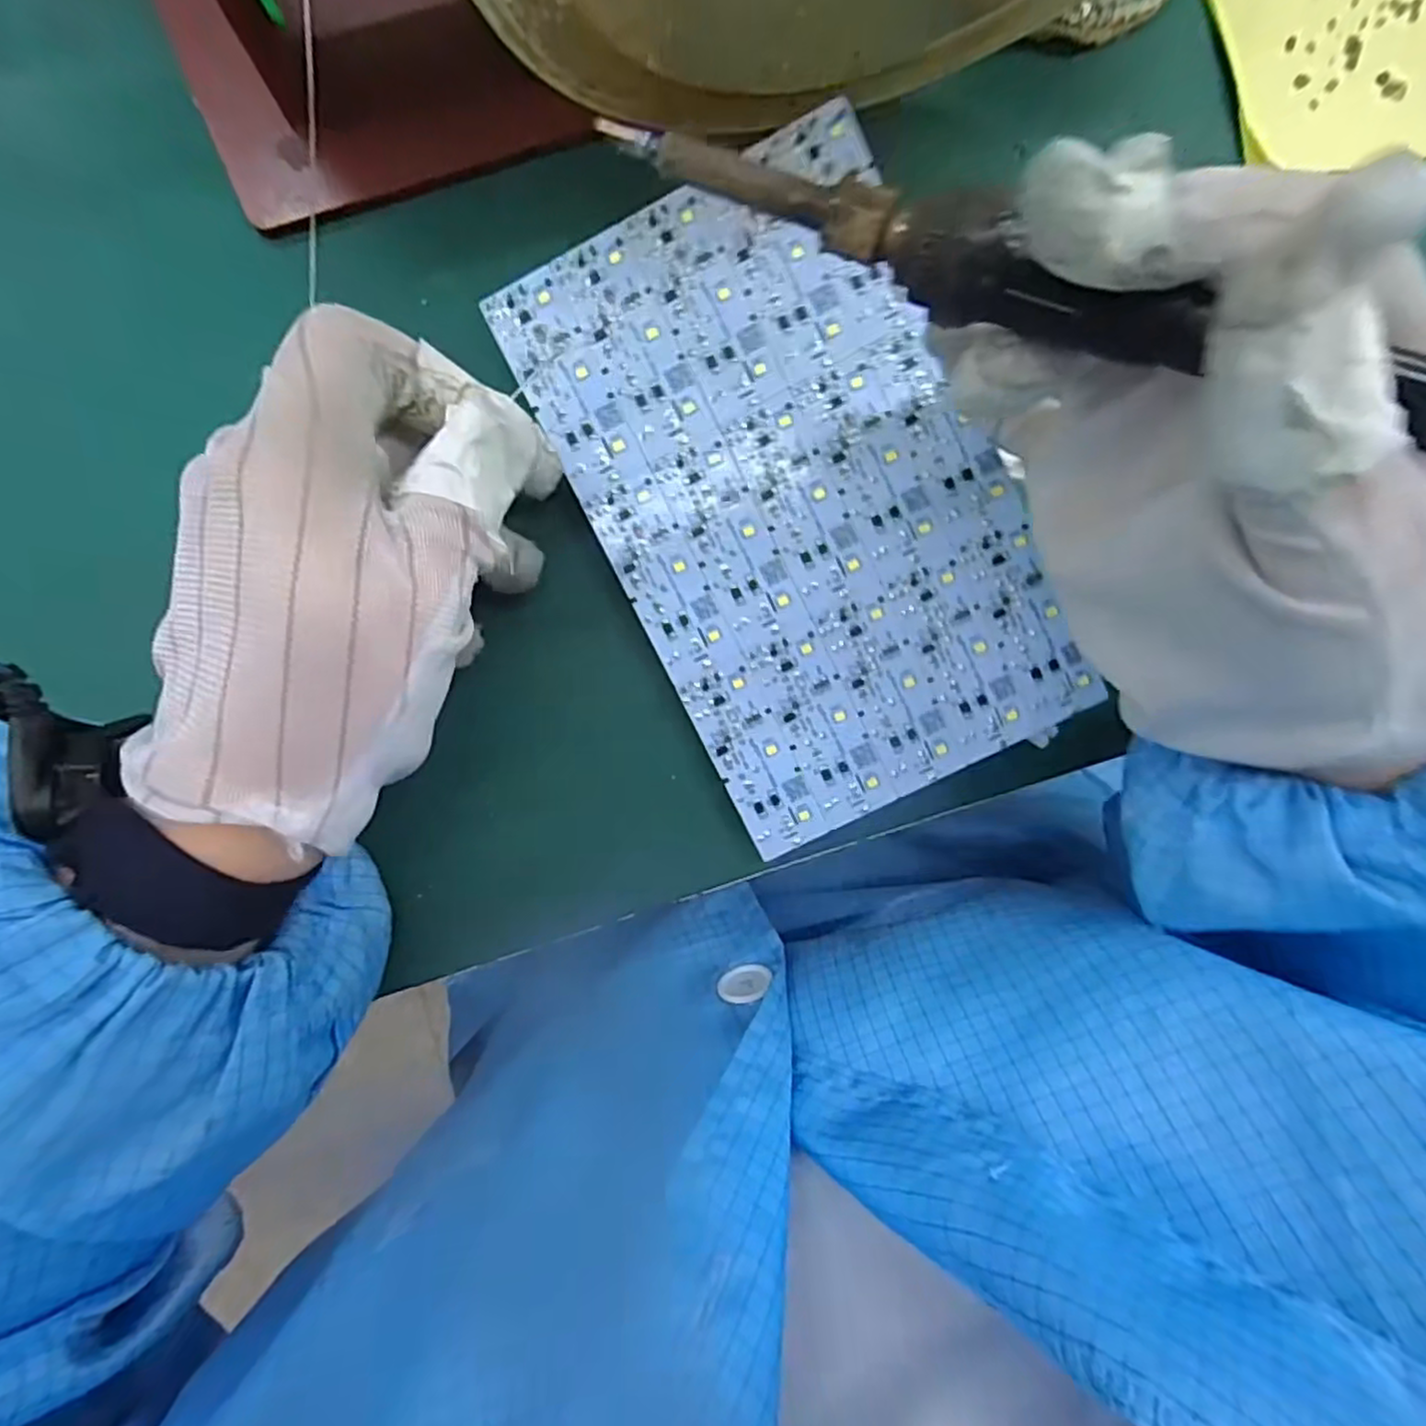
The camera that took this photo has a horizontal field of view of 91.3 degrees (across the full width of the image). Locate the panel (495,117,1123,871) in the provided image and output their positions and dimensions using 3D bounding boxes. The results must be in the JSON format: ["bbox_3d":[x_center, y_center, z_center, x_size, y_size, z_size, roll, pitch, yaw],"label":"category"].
[{"bbox_3d":[0.026,-0.063,0.213,0.116,0.004,0.189,-26,96,4],"label":"panel"}]

